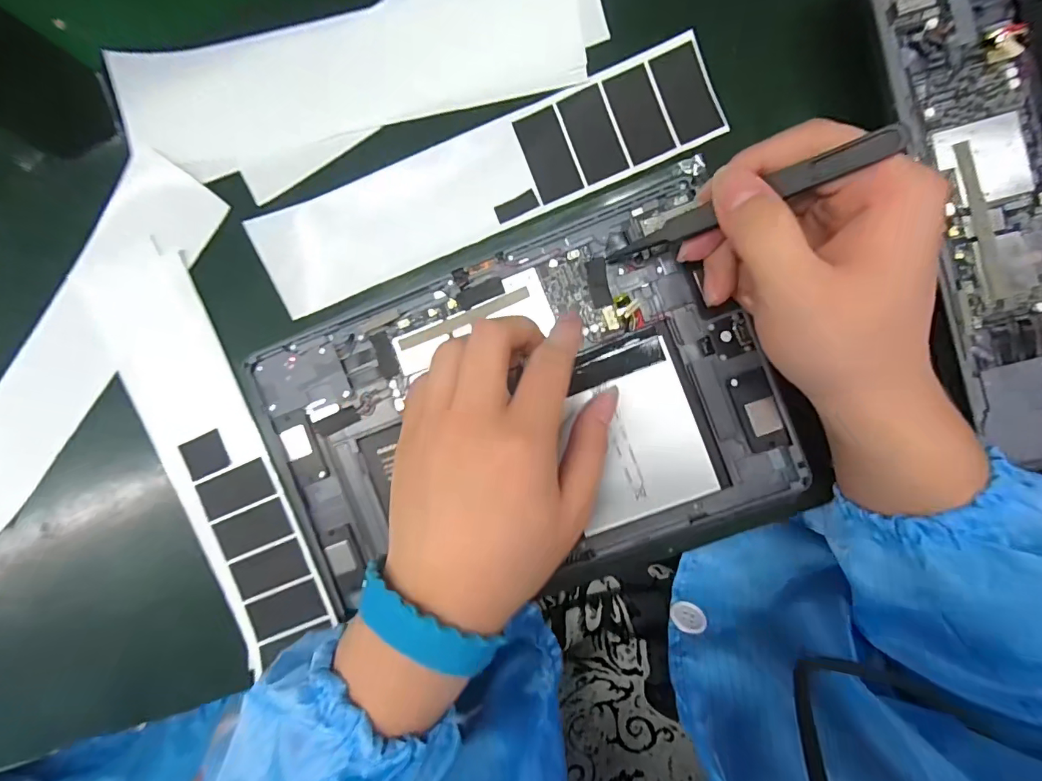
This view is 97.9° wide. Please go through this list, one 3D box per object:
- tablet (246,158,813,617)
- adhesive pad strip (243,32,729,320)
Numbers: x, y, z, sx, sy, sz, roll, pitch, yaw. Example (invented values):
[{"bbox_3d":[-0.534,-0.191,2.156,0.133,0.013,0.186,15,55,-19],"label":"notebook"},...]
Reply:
[{"bbox_3d":[-0.003,0.015,0.238,0.251,0.015,0.173,-22,91,8],"label":"tablet"},{"bbox_3d":[-0.020,-0.116,0.254,0.261,0.009,0.053,-22,95,2],"label":"adhesive pad strip"}]

